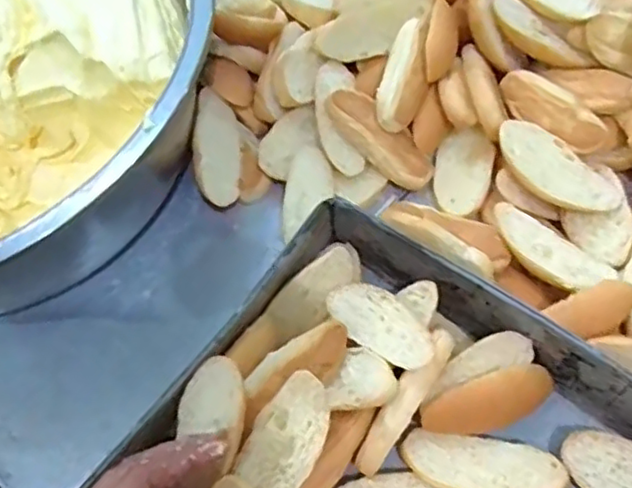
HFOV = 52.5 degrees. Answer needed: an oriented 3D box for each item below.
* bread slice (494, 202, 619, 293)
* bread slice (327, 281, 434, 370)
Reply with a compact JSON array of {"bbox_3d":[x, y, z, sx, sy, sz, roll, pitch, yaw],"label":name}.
[{"bbox_3d":[0.154,0.005,0.429,0.085,0.009,0.038,33,61,20],"label":"bread slice"},{"bbox_3d":[0.040,0.048,0.395,0.035,0.009,0.076,-43,53,-15],"label":"bread slice"}]

